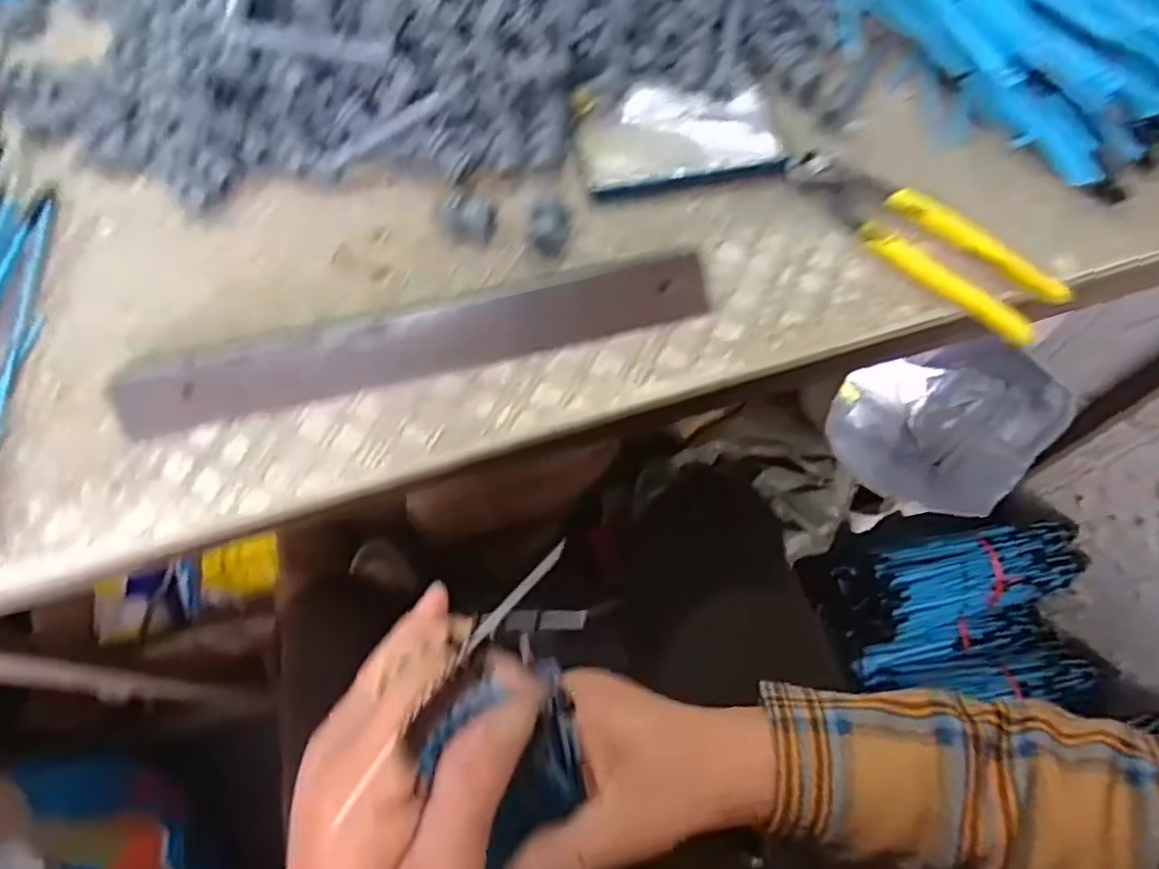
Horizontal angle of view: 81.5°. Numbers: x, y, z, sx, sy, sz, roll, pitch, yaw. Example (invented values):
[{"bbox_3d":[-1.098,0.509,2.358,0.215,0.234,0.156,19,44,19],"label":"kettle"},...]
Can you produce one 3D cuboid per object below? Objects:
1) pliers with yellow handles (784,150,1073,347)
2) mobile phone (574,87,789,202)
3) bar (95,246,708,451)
[{"bbox_3d":[0.193,-0.115,0.390,0.046,0.017,0.167,-41,71,-16],"label":"pliers with yellow handles"},{"bbox_3d":[0.062,-0.188,0.426,0.123,0.009,0.074,-12,66,-4],"label":"mobile phone"},{"bbox_3d":[-0.085,-0.051,0.365,0.308,0.021,0.036,-14,66,-5],"label":"bar"}]

